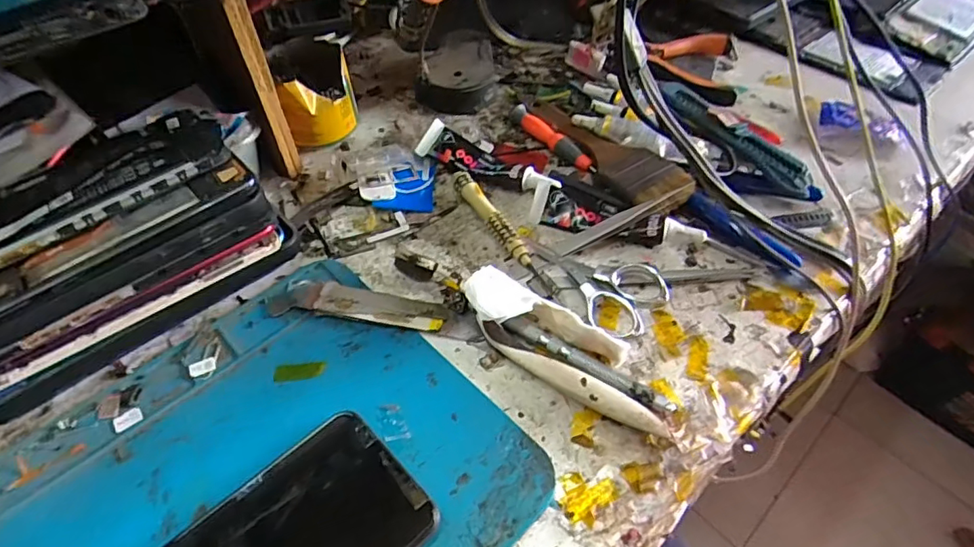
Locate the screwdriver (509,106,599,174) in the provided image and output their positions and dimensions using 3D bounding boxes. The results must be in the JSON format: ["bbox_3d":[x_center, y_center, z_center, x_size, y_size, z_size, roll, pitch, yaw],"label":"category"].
[{"bbox_3d":[0.050,-0.101,0.403,0.012,0.013,0.086,-32,57,-23],"label":"screwdriver"}]

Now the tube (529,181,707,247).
[{"bbox_3d":[0.083,-0.038,0.347,0.107,0.015,0.032,9,51,7],"label":"tube"}]

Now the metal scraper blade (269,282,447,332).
[{"bbox_3d":[-0.074,0.017,0.307,0.101,0.007,0.023,5,51,4],"label":"metal scraper blade"}]

